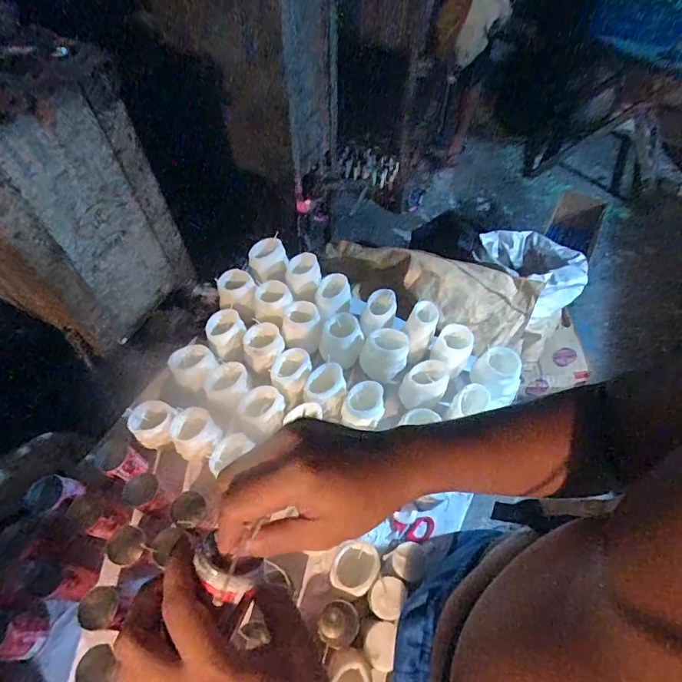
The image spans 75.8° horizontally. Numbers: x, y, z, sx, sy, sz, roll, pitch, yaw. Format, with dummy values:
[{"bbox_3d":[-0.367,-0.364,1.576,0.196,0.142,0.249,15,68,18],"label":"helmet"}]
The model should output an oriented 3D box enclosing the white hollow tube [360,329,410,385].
[{"bbox_3d":[0.081,0.026,0.827,0.087,0.111,0.067,12,58,6],"label":"white hollow tube"}]

